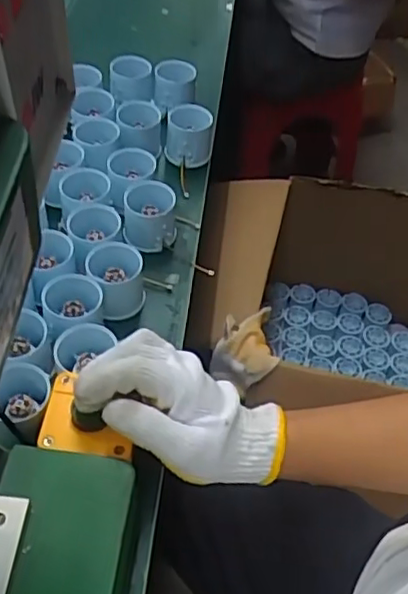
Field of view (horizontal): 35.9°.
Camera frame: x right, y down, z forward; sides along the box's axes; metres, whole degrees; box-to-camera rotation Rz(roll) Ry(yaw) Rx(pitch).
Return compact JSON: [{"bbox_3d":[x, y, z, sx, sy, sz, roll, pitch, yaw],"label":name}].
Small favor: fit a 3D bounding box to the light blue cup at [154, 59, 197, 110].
[{"bbox_3d":[-0.037,-0.266,0.787,0.051,0.039,0.047,2,50,-2],"label":"light blue cup"}]

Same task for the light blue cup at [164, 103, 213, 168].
[{"bbox_3d":[-0.017,-0.188,0.734,0.054,0.048,0.054,3,50,-1],"label":"light blue cup"}]

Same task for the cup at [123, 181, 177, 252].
[{"bbox_3d":[-0.055,-0.085,0.646,0.049,0.056,0.051,2,50,-2],"label":"cup"}]

